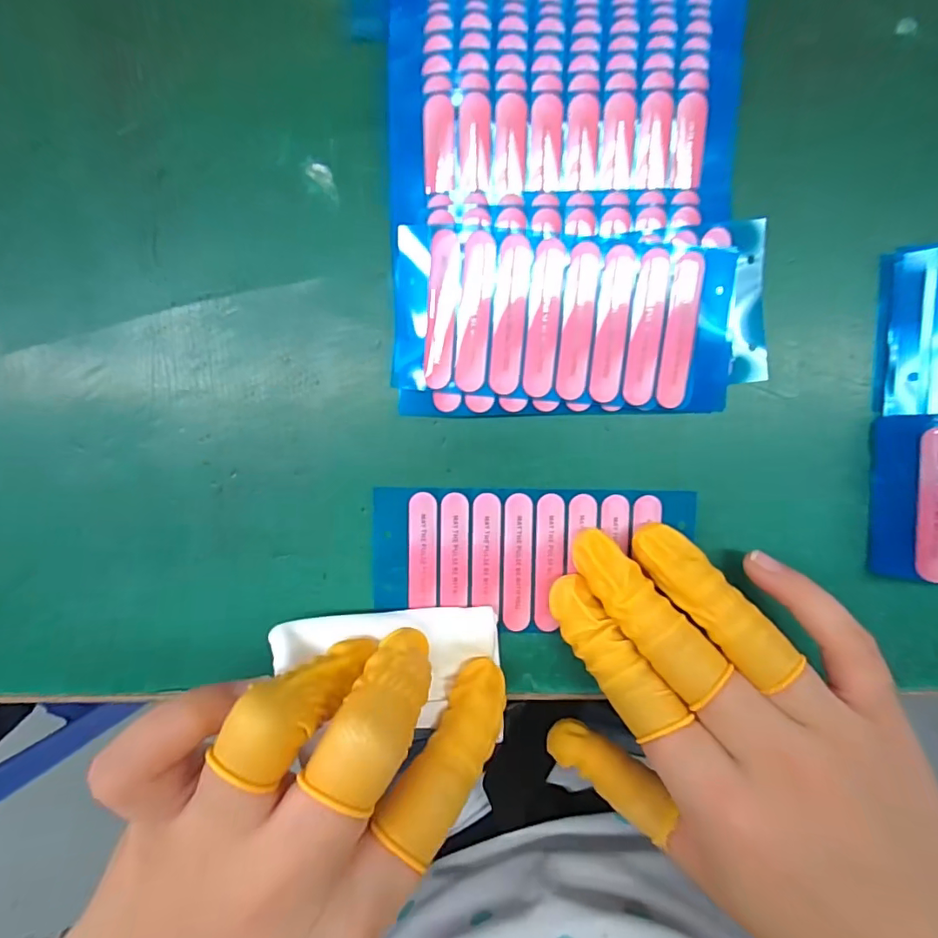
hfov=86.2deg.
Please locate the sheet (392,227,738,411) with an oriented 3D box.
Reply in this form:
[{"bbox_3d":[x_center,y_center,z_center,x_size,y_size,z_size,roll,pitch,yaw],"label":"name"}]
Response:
[{"bbox_3d":[0.033,-0.051,0.173,0.117,0.011,0.053,4,96,0],"label":"sheet"}]

